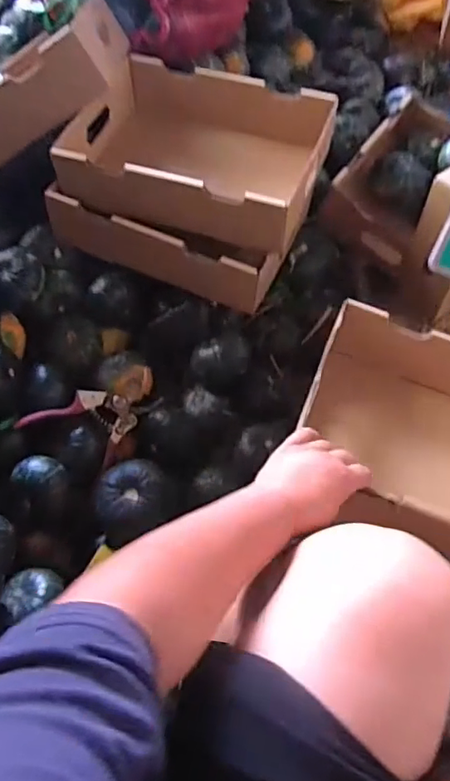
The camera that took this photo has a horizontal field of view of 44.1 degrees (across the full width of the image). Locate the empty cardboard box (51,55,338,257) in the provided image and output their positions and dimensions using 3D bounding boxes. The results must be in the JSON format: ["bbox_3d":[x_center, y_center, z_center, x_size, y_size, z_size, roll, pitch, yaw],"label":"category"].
[{"bbox_3d":[-0.044,-0.352,0.820,0.354,0.090,0.267,17,61,12],"label":"empty cardboard box"}]

